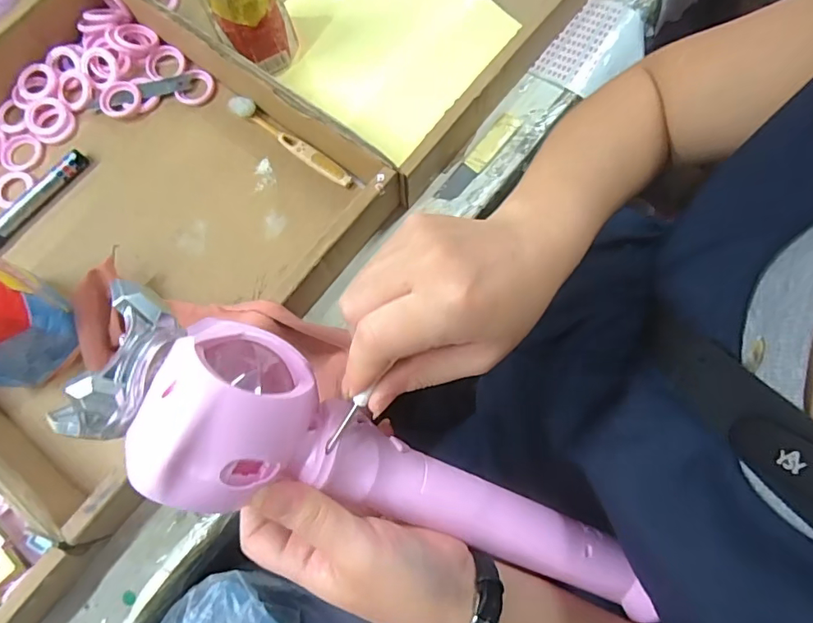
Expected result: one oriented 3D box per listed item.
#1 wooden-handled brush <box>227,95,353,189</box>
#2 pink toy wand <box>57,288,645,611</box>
[{"bbox_3d":[-0.105,-0.153,0.453,0.141,0.011,0.016,36,78,10],"label":"wooden-handled brush"},{"bbox_3d":[0.005,0.092,0.268,0.327,0.054,0.085,29,75,-23],"label":"pink toy wand"}]

